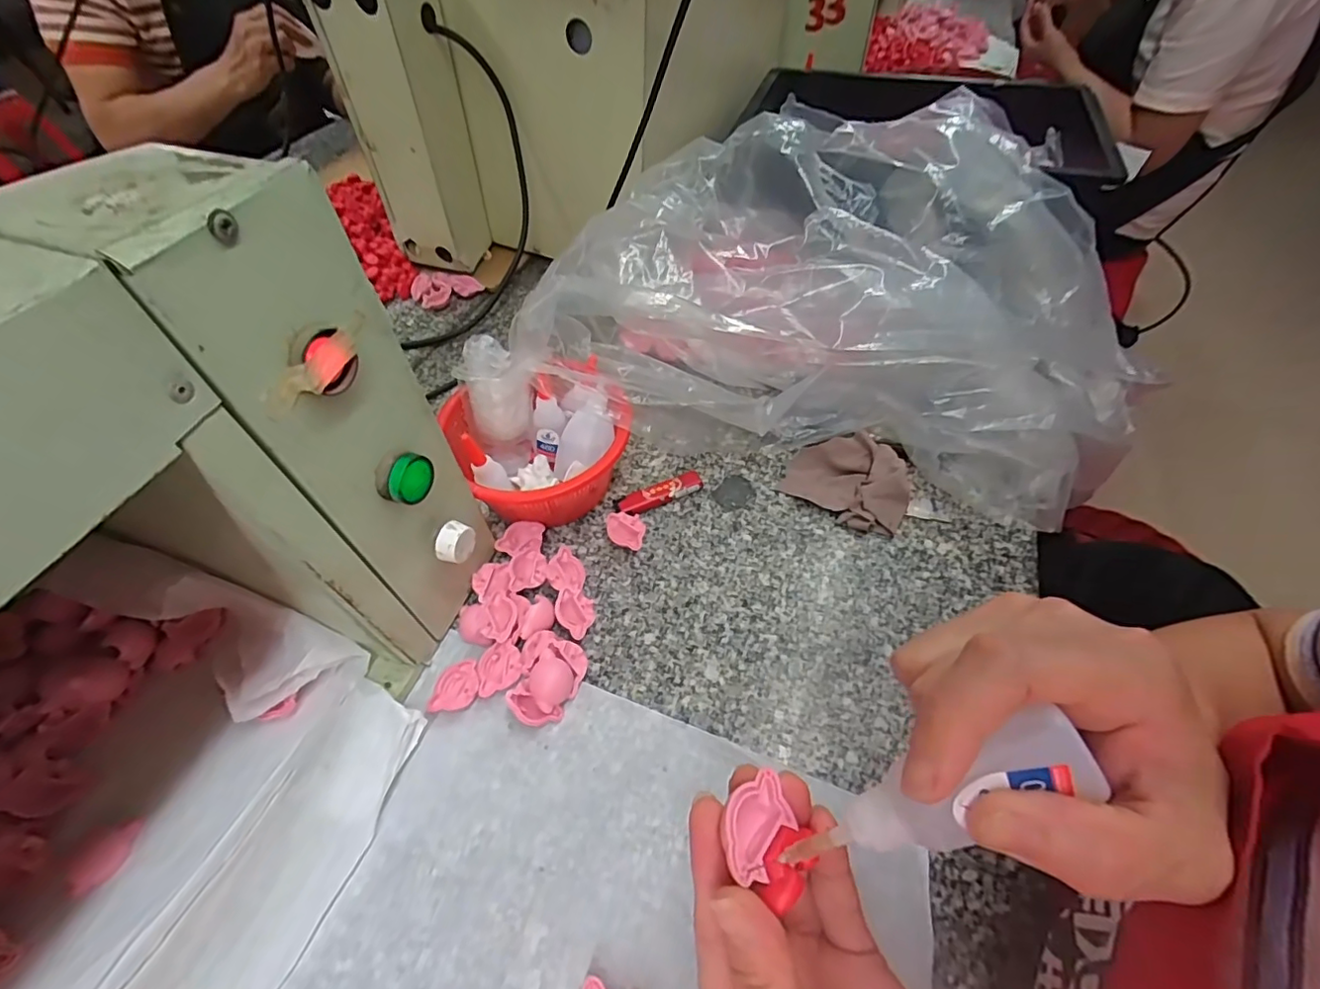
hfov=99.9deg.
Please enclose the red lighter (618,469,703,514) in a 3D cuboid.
[{"bbox_3d":[0.001,0.000,0.460,0.073,0.011,0.017,-24,55,-16],"label":"red lighter"}]

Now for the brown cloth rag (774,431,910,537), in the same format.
[{"bbox_3d":[0.156,-0.013,0.453,0.095,0.017,0.071,31,84,29],"label":"brown cloth rag"}]

